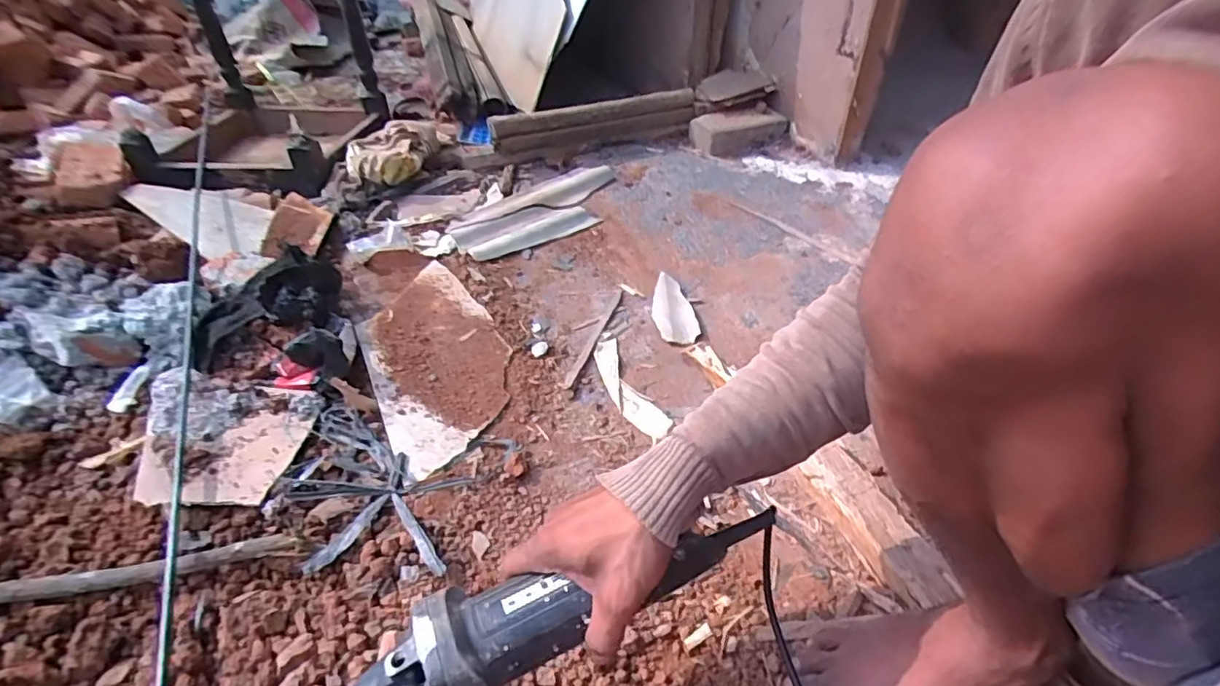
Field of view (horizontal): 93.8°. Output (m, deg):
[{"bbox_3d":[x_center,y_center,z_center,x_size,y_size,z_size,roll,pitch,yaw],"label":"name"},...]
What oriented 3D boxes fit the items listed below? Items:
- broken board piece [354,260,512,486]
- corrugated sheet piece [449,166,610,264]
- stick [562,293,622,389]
[{"bbox_3d":[-0.241,0.011,0.791,0.180,0.010,0.395,-18,45,-23],"label":"broken board piece"},{"bbox_3d":[-0.128,-0.260,1.105,0.379,0.028,0.189,-23,47,-28],"label":"corrugated sheet piece"},{"bbox_3d":[-0.018,-0.014,0.822,0.015,0.007,0.219,15,42,14],"label":"stick"}]

